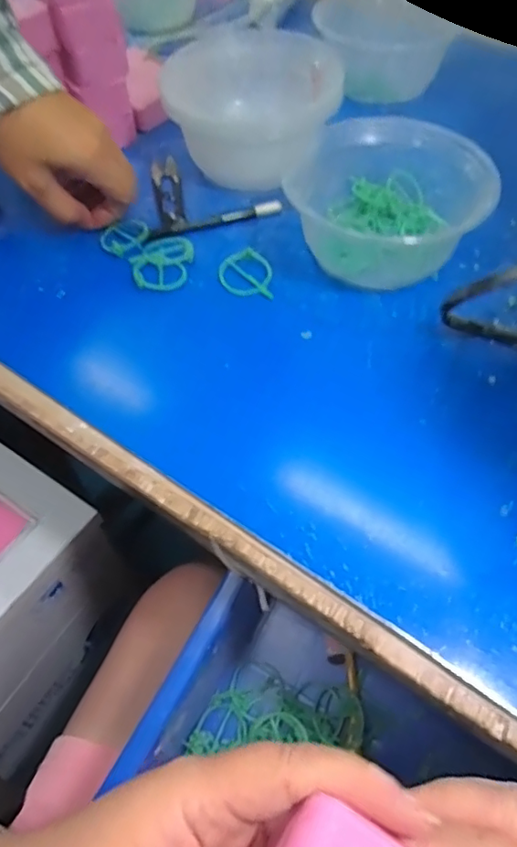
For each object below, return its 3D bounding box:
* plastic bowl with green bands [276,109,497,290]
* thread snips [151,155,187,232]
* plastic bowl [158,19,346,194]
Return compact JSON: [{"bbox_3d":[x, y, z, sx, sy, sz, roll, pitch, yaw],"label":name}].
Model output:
[{"bbox_3d":[0.086,-0.164,0.382,0.119,0.060,0.131,-4,55,-2],"label":"plastic bowl with green bands"},{"bbox_3d":[-0.072,-0.186,0.437,0.021,0.009,0.106,-10,55,-6],"label":"thread snips"},{"bbox_3d":[-0.004,-0.261,0.443,0.135,0.070,0.127,-1,55,1],"label":"plastic bowl"}]

